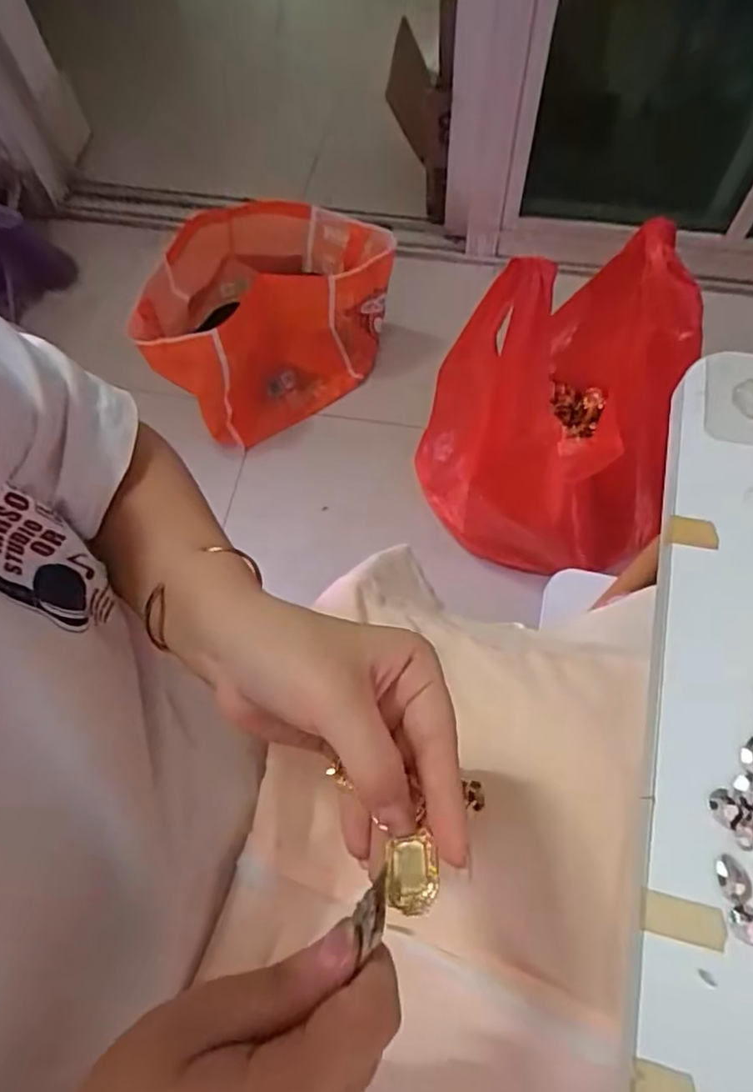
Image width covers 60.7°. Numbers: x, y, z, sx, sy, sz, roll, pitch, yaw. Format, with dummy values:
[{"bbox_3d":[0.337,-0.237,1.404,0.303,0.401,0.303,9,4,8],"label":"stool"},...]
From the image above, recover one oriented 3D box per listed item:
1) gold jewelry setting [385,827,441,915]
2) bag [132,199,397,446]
[{"bbox_3d":[0.012,0.112,0.221,0.018,0.008,0.024,-1,68,2],"label":"gold jewelry setting"},{"bbox_3d":[-0.164,-0.333,0.932,0.344,0.214,0.227,-37,71,-12],"label":"bag"}]

